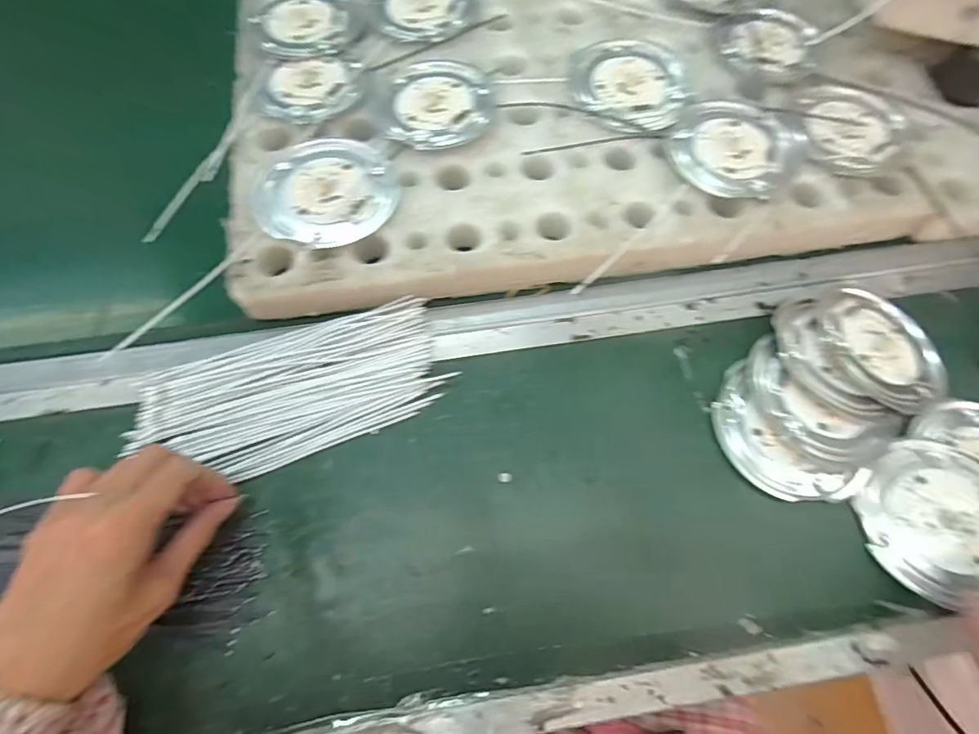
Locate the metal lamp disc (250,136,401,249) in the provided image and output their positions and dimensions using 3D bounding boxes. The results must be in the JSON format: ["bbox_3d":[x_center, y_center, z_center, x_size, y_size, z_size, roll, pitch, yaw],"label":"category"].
[{"bbox_3d":[-0.127,-0.137,0.361,0.103,0.012,0.103,0,68,-1],"label":"metal lamp disc"}]

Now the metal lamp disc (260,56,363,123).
[{"bbox_3d":[-0.151,-0.237,0.400,0.082,0.008,0.076,0,68,-1],"label":"metal lamp disc"}]

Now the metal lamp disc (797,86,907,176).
[{"bbox_3d":[0.308,-0.202,0.400,0.086,0.012,0.096,0,68,-1],"label":"metal lamp disc"}]

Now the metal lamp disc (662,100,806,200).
[{"bbox_3d":[0.201,-0.182,0.385,0.098,0.005,0.102,0,68,-1],"label":"metal lamp disc"}]

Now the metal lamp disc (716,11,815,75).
[{"bbox_3d":[0.261,-0.303,0.433,0.083,0.012,0.076,0,68,-1],"label":"metal lamp disc"}]

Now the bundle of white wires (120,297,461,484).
[{"bbox_3d":[-0.135,0.018,0.327,0.204,0.018,0.088,-20,69,-9],"label":"bundle of white wires"}]

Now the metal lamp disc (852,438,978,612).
[{"bbox_3d":[0.304,0.096,0.308,0.111,0.013,0.096,-12,61,3],"label":"metal lamp disc"}]

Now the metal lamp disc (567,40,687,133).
[{"bbox_3d":[0.120,-0.250,0.412,0.109,0.011,0.096,33,71,12],"label":"metal lamp disc"}]

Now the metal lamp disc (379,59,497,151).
[{"bbox_3d":[-0.043,-0.223,0.396,0.093,0.009,0.097,0,68,-1],"label":"metal lamp disc"}]

